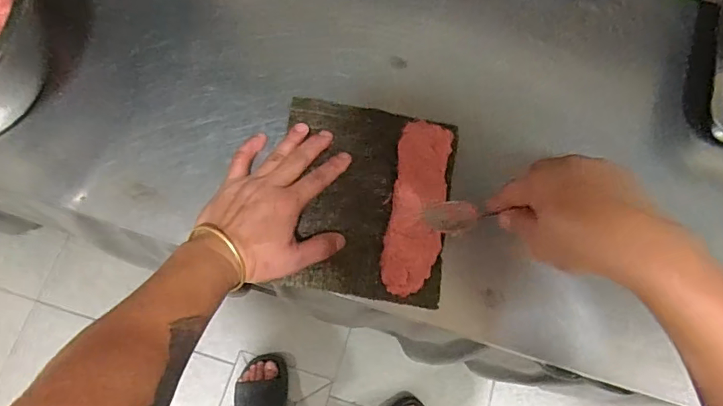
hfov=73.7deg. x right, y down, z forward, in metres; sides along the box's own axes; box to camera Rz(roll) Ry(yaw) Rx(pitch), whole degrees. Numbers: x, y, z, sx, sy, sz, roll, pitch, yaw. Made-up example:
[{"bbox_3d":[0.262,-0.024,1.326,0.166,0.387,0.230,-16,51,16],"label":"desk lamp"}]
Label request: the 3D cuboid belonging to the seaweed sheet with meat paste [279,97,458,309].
[{"bbox_3d":[0.006,-0.005,0.502,0.174,0.016,0.197,9,75,1],"label":"seaweed sheet with meat paste"}]

